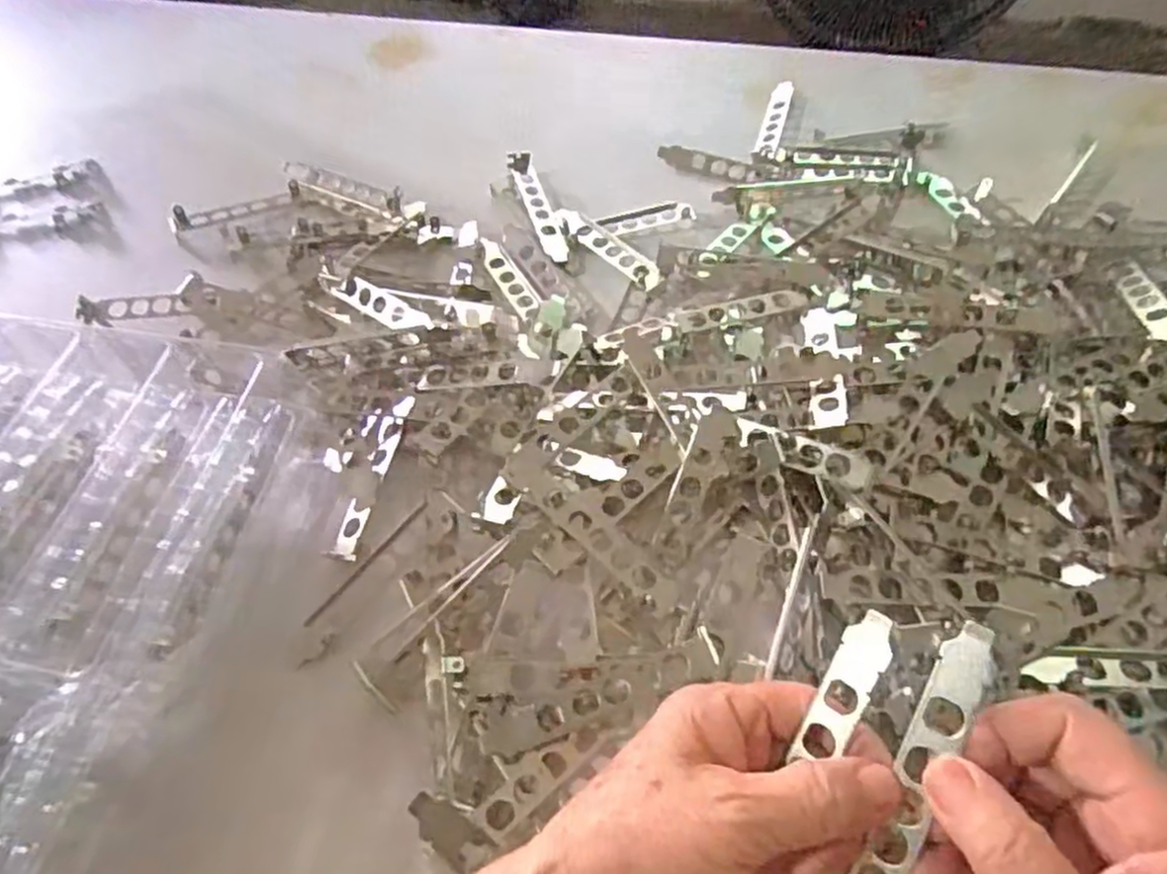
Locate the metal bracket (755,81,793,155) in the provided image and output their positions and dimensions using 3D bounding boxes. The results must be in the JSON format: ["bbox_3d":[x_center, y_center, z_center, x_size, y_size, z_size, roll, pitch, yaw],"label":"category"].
[{"bbox_3d":[0.168,-0.280,0.619,0.019,0.006,0.101,15,59,10],"label":"metal bracket"}]

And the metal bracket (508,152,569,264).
[{"bbox_3d":[-0.036,-0.183,0.558,0.020,0.018,0.126,-14,58,-8],"label":"metal bracket"}]

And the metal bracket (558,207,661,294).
[{"bbox_3d":[0.017,-0.143,0.531,0.021,0.005,0.107,-36,63,-20],"label":"metal bracket"}]

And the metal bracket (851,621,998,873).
[{"bbox_3d":[0.120,0.123,0.254,0.018,0.008,0.118,21,92,18],"label":"metal bracket"}]

